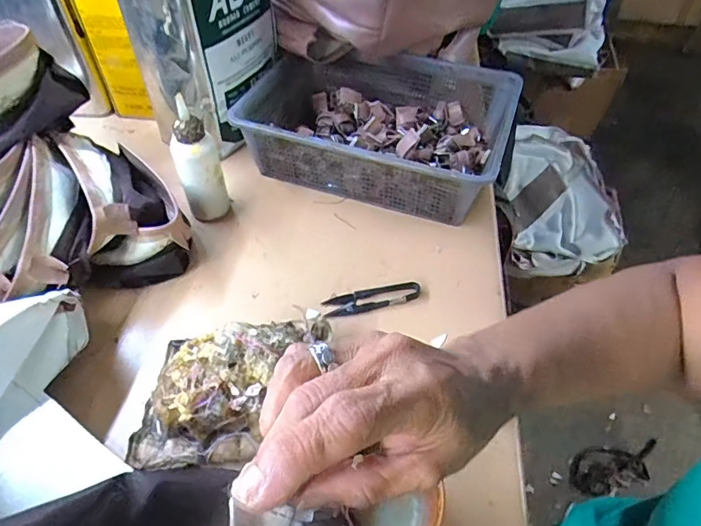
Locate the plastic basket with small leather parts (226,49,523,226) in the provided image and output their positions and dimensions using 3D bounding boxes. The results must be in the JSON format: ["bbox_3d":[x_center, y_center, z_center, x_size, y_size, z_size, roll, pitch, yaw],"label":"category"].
[{"bbox_3d":[0.030,-0.171,0.591,0.313,0.089,0.227,17,51,13],"label":"plastic basket with small leather parts"}]

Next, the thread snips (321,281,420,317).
[{"bbox_3d":[0.021,0.035,0.470,0.096,0.010,0.026,-11,51,-11],"label":"thread snips"}]

